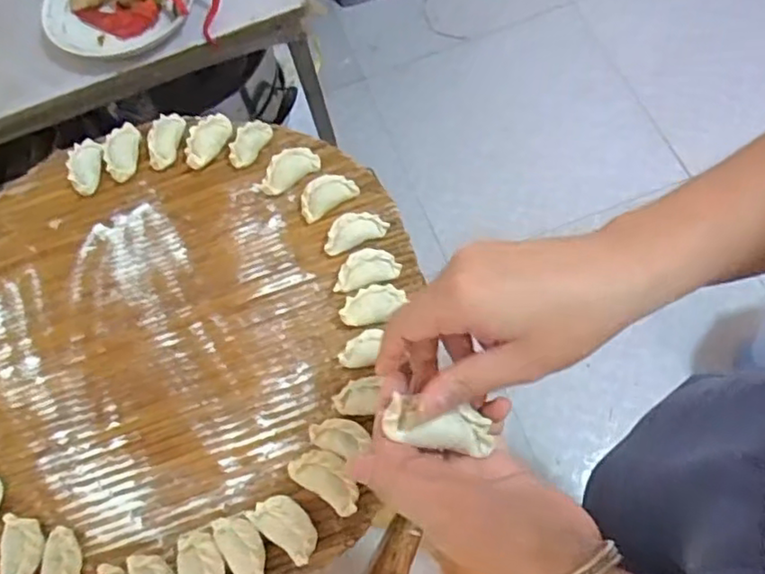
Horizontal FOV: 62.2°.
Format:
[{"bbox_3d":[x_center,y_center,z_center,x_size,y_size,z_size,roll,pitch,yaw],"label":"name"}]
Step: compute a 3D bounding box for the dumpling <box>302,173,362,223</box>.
[{"bbox_3d":[-0.051,-0.085,0.576,0.054,0.018,0.028,-31,68,-6],"label":"dumpling"}]

